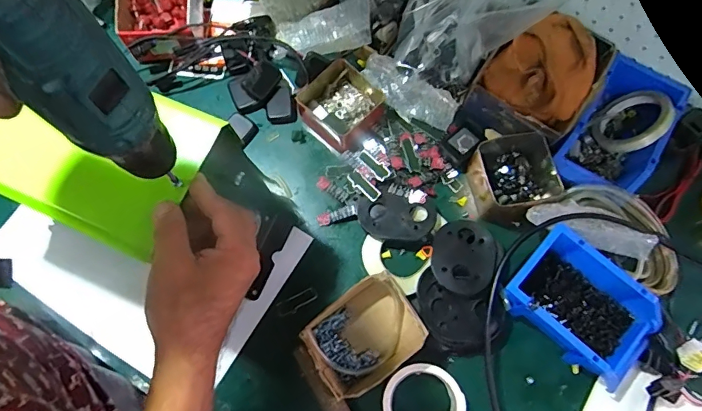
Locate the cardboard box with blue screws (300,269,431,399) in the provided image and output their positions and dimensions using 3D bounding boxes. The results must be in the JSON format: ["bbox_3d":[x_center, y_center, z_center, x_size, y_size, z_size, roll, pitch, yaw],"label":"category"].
[{"bbox_3d":[0.015,0.164,0.566,0.132,0.073,0.107,-33,76,-9],"label":"cardboard box with blue screws"}]

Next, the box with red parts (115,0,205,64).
[{"bbox_3d":[-0.301,-0.318,0.724,0.124,0.068,0.198,-10,74,-2],"label":"box with red parts"}]

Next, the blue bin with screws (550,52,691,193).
[{"bbox_3d":[0.375,-0.109,0.637,0.113,0.081,0.206,34,77,10],"label":"blue bin with screws"}]

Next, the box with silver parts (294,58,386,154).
[{"bbox_3d":[-0.012,-0.150,0.675,0.112,0.044,0.103,-40,77,-10],"label":"box with silver parts"}]

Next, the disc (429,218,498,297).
[{"bbox_3d":[0.151,0.066,0.600,0.098,0.010,0.092,-2,59,4],"label":"disc"}]

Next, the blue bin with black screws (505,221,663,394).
[{"bbox_3d":[0.285,0.125,0.564,0.178,0.067,0.119,42,78,12],"label":"blue bin with black screws"}]

